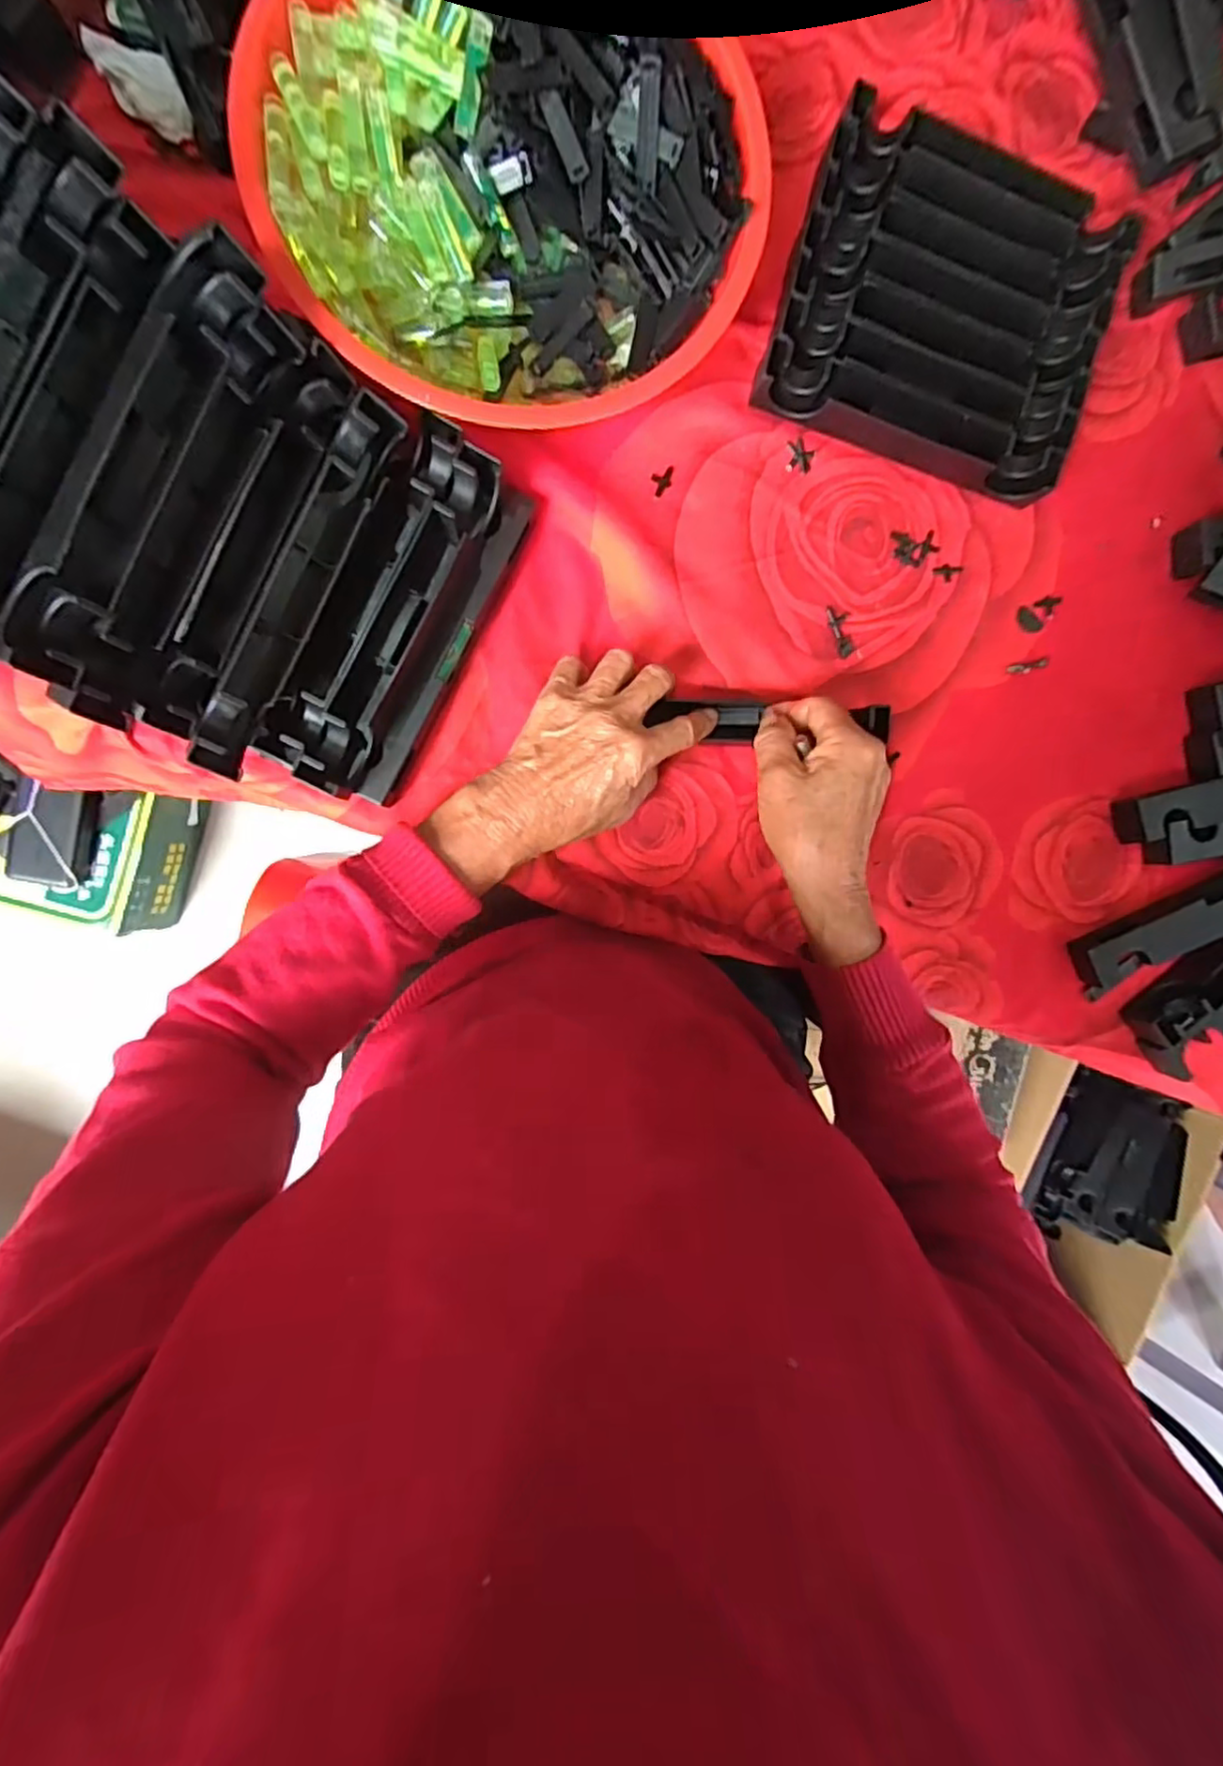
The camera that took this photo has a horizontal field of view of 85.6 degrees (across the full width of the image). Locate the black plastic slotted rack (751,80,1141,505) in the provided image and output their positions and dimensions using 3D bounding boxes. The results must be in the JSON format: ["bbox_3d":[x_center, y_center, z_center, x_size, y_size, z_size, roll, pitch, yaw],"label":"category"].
[{"bbox_3d":[0.201,-0.346,0.398,0.196,0.035,0.174,16,91,-5],"label":"black plastic slotted rack"}]

